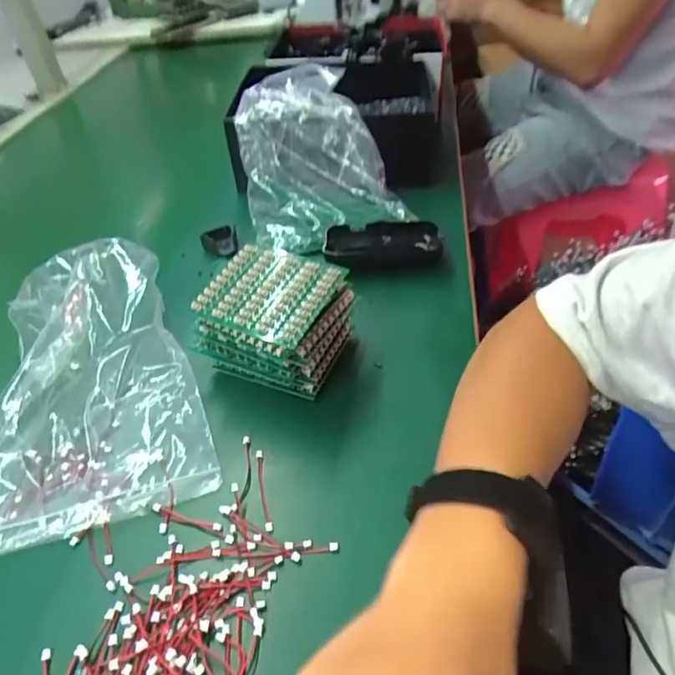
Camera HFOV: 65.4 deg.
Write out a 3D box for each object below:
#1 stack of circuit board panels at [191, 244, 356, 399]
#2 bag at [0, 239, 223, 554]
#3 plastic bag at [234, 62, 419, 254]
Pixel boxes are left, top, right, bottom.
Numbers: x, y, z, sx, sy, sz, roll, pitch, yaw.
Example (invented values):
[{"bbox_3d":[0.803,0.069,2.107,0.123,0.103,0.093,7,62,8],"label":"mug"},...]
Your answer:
[{"bbox_3d":[-0.044,-0.008,0.397,0.086,0.083,0.084,20,50,25],"label":"stack of circuit board panels"},{"bbox_3d":[-0.195,0.027,0.379,0.173,0.075,0.220,-17,45,-10],"label":"bag"},{"bbox_3d":[-0.025,-0.197,0.557,0.155,0.114,0.186,-12,44,-5],"label":"plastic bag"}]

